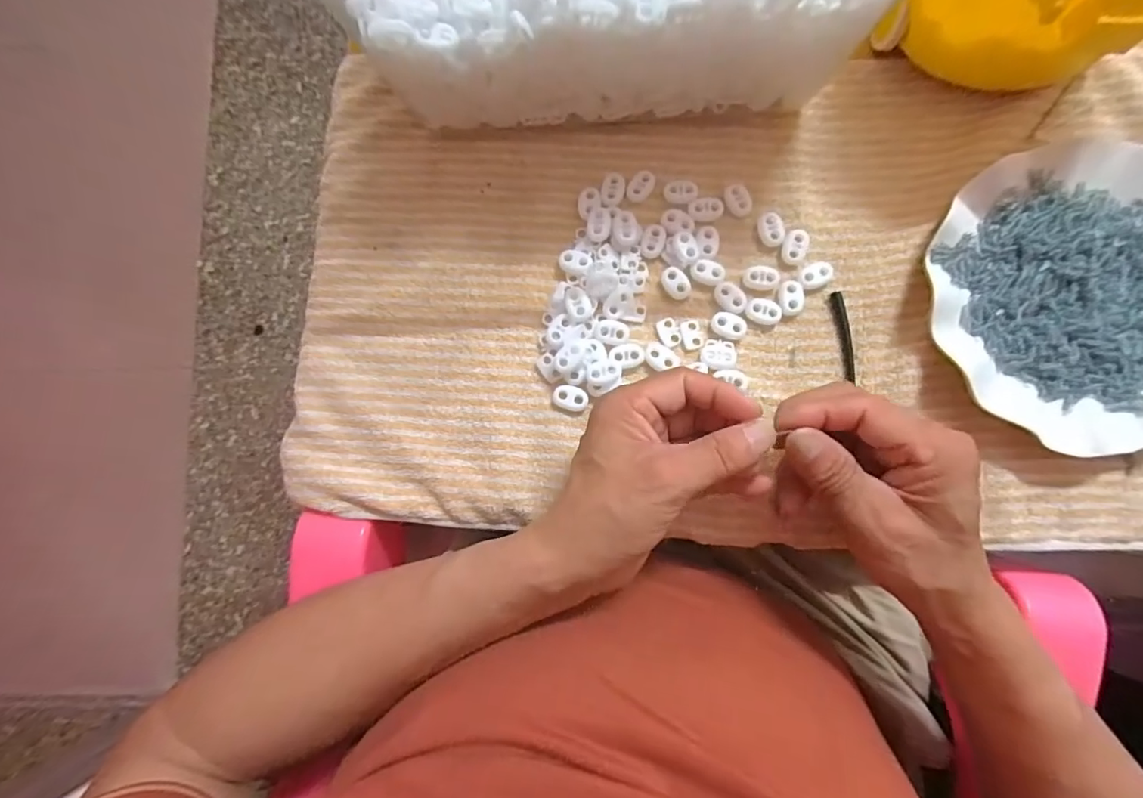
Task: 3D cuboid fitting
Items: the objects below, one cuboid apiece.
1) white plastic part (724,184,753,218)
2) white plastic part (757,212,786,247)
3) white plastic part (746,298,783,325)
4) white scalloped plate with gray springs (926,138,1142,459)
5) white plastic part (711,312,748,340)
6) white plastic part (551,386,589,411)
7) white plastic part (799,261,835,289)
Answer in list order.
[{"bbox_3d":[0.109,-0.129,0.336,0.017,0.004,0.022,-16,84,0],"label":"white plastic part"},{"bbox_3d":[0.129,-0.109,0.333,0.015,0.005,0.023,-8,84,1],"label":"white plastic part"},{"bbox_3d":[0.122,-0.056,0.327,0.022,0.004,0.016,16,85,4],"label":"white plastic part"},{"bbox_3d":[0.309,-0.064,0.305,0.182,0.027,0.177,0,84,2],"label":"white scalloped plate with gray springs"},{"bbox_3d":[0.100,-0.046,0.327,0.022,0.004,0.015,26,86,5],"label":"white plastic part"},{"bbox_3d":[-0.001,0.000,0.326,0.022,0.004,0.015,13,85,3],"label":"white plastic part"},{"bbox_3d":[0.156,-0.079,0.329,0.023,0.004,0.014,-31,84,-1],"label":"white plastic part"}]

